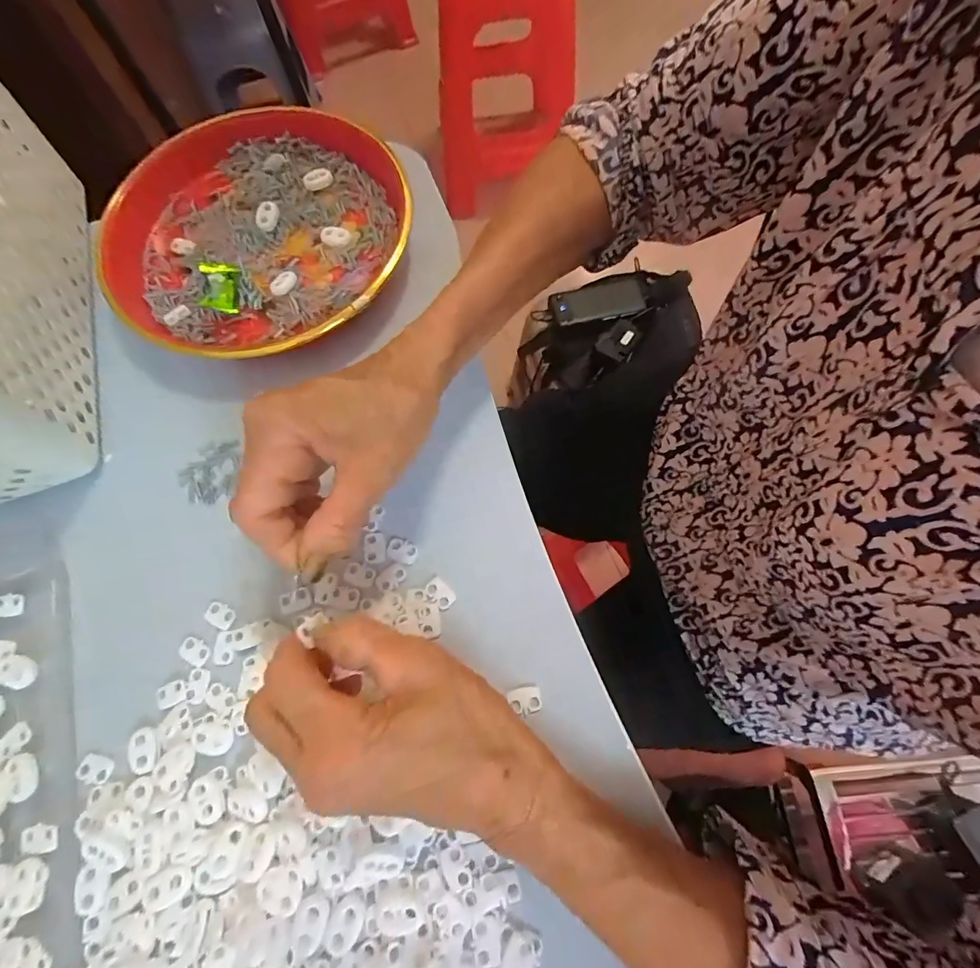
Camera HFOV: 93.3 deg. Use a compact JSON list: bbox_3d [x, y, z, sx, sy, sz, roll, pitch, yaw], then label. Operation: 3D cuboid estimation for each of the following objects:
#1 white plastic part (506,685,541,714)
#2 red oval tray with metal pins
[{"bbox_3d":[0.018,0.115,0.246,0.018,0.004,0.013,-9,71,0],"label":"white plastic part"},{"bbox_3d":[-0.169,-0.183,0.341,0.221,0.035,0.216,-31,73,-7],"label":"red oval tray with metal pins"}]

